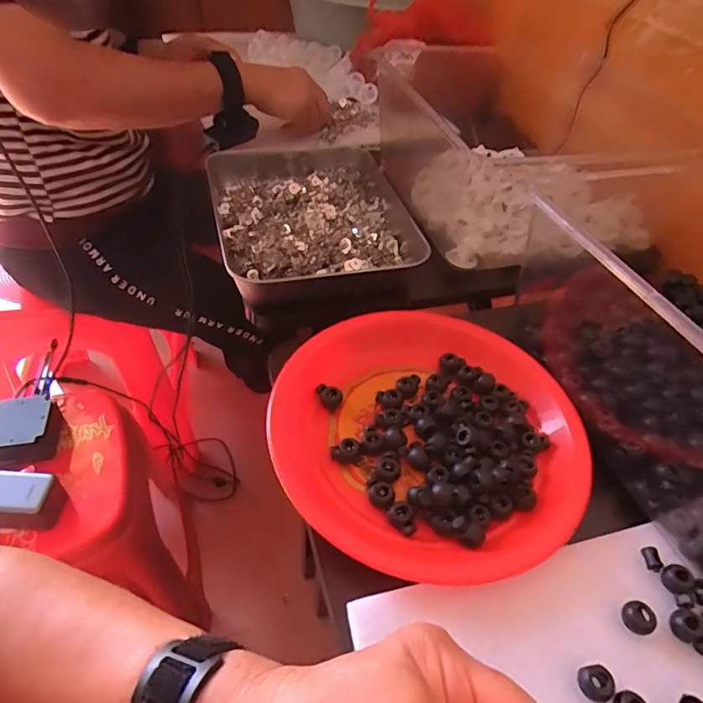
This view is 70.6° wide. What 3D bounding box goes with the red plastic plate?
[{"bbox_3d":[0.060,0.048,0.375,0.221,0.027,0.238,20,48,13],"label":"red plastic plate"}]

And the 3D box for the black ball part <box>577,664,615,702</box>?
[{"bbox_3d":[0.131,0.179,0.268,0.016,0.012,0.017,-15,50,-19],"label":"black ball part"}]

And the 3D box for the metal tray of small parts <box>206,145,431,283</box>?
[{"bbox_3d":[-0.042,-0.158,0.554,0.212,0.045,0.266,-11,49,-16],"label":"metal tray of small parts"}]

